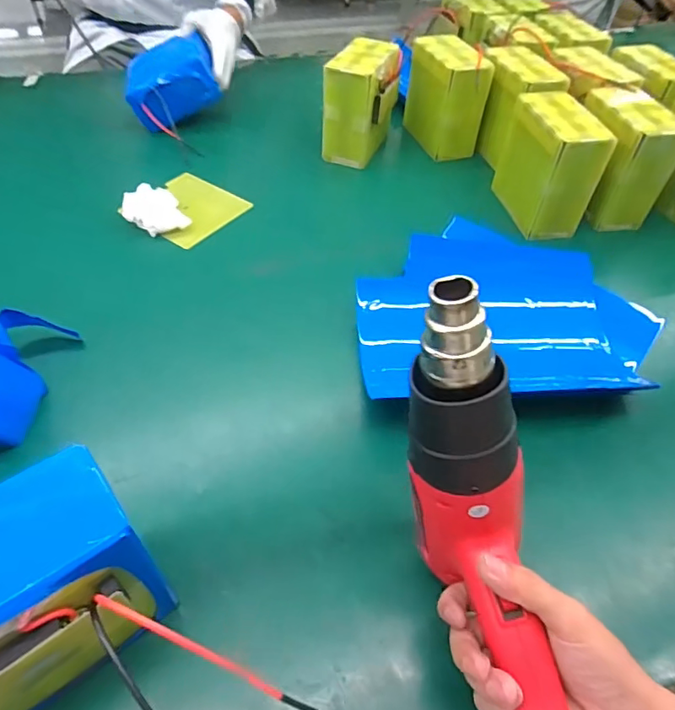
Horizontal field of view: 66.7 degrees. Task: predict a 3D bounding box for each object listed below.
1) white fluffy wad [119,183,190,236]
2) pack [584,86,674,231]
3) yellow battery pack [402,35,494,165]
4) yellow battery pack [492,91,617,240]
[{"bbox_3d":[-0.254,-0.200,0.706,0.076,0.037,0.078,-25,55,-23],"label":"white fluffy wad"},{"bbox_3d":[0.395,-0.282,0.737,0.090,0.143,0.137,-6,50,-8],"label":"pack"},{"bbox_3d":[0.178,-0.420,0.858,0.085,0.162,0.143,-13,51,-14],"label":"yellow battery pack"},{"bbox_3d":[0.292,-0.267,0.720,0.076,0.142,0.143,-9,50,-10],"label":"yellow battery pack"}]

